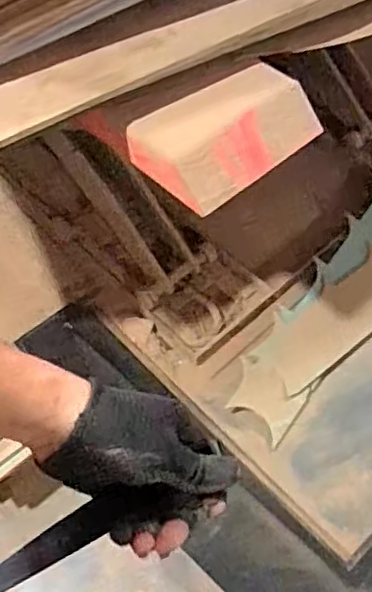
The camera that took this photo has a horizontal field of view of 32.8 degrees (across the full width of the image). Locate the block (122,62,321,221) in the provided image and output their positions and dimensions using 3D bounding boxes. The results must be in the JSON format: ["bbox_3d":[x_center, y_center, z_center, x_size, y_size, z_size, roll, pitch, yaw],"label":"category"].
[{"bbox_3d":[0.073,-0.301,1.142,0.326,0.094,0.188,-36,62,-19],"label":"block"}]

